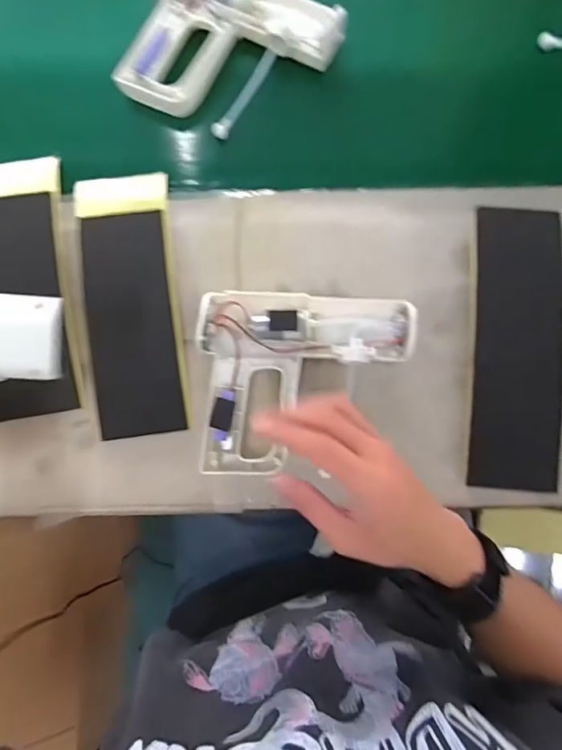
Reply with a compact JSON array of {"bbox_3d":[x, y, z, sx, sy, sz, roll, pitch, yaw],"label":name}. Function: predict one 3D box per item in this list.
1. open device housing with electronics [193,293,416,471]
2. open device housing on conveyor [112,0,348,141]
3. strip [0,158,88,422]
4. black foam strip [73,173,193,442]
[{"bbox_3d":[0.025,0.006,0.456,0.209,0.044,0.181,-1,84,1],"label":"open device housing with electronics"},{"bbox_3d":[-0.063,-0.368,0.516,0.219,0.040,0.193,28,84,3],"label":"open device housing on conveyor"},{"bbox_3d":[-0.274,-0.097,0.484,0.098,0.015,0.280,-9,84,-8],"label":"strip"},{"bbox_3d":[-0.157,-0.080,0.477,0.095,0.024,0.282,-6,81,-8],"label":"black foam strip"}]

